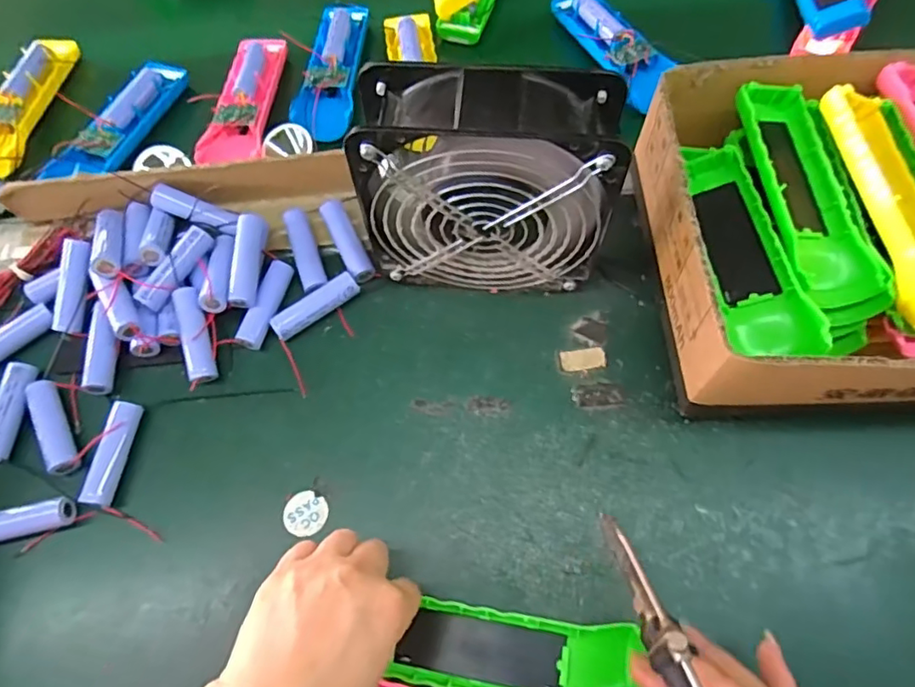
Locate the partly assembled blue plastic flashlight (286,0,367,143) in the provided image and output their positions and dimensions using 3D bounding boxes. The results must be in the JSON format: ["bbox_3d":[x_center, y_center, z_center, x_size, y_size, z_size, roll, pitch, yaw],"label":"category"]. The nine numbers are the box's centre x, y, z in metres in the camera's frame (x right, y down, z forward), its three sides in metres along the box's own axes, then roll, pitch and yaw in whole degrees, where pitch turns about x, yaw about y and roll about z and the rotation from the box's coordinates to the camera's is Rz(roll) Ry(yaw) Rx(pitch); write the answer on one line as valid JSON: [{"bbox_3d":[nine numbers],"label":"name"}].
[{"bbox_3d":[-0.111,-0.243,0.513,0.043,0.022,0.164,3,65,6],"label":"partly assembled blue plastic flashlight"}]

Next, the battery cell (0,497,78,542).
[{"bbox_3d":[-0.272,0.111,0.359,0.066,0.019,0.018,-15,65,-3],"label":"battery cell"}]

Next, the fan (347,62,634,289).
[{"bbox_3d":[0.019,-0.094,0.362,0.144,0.145,0.062,4,65,6],"label":"fan"}]

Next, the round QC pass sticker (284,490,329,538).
[{"bbox_3d":[-0.095,0.106,0.364,0.027,0.004,0.025,1,66,-1],"label":"round QC pass sticker"}]

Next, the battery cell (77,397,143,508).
[{"bbox_3d":[-0.223,0.071,0.378,0.015,0.018,0.066,6,65,7],"label":"battery cell"}]

